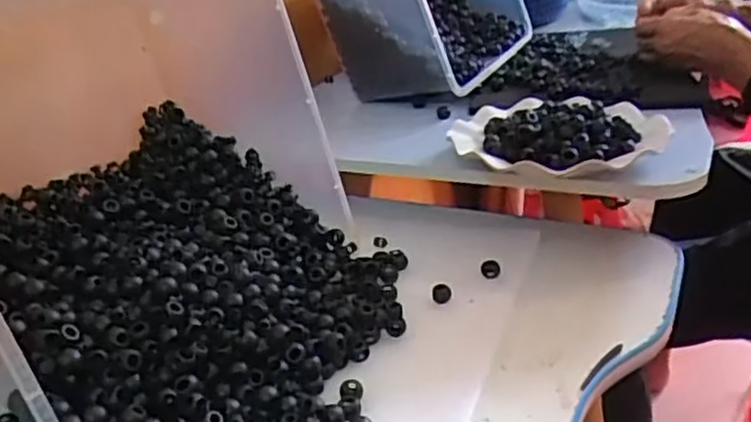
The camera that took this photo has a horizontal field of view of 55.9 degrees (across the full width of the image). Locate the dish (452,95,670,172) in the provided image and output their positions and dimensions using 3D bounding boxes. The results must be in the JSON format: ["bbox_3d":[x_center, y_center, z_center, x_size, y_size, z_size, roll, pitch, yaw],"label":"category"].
[{"bbox_3d":[0.162,-0.074,0.631,0.185,0.026,0.157,4,29,18],"label":"dish"}]

